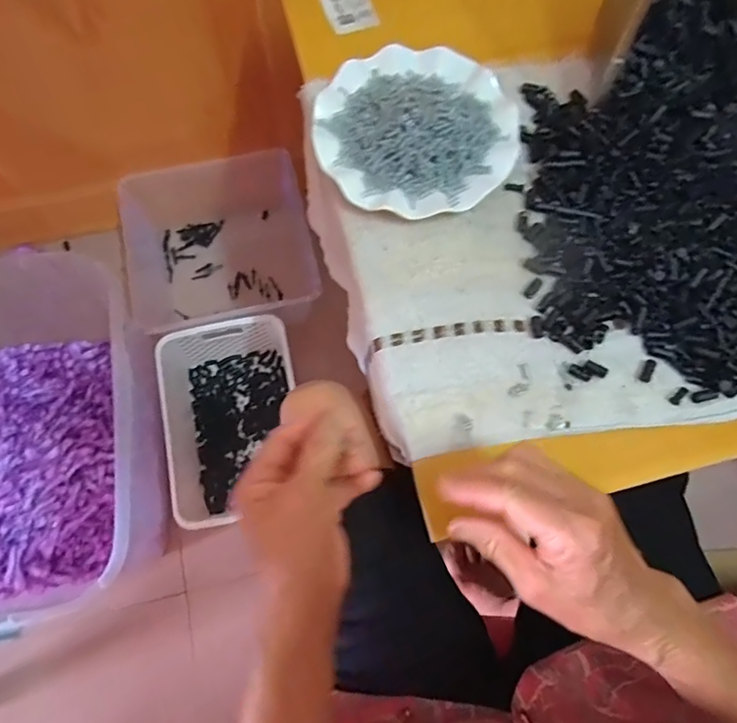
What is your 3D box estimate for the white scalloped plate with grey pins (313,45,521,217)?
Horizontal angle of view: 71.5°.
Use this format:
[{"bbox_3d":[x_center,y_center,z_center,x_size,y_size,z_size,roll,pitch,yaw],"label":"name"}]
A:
[{"bbox_3d":[0.044,-0.215,0.463,0.178,0.051,0.172,1,73,-2],"label":"white scalloped plate with grey pins"}]

